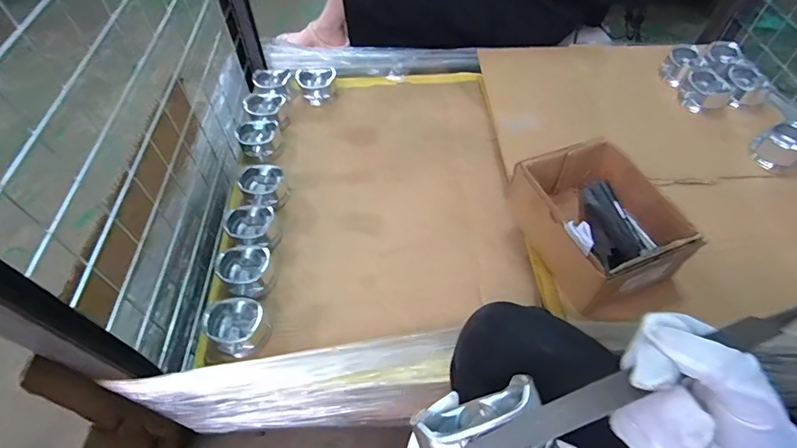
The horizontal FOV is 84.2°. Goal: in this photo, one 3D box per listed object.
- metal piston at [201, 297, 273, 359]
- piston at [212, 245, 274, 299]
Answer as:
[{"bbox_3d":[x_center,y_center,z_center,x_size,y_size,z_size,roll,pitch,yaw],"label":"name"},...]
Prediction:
[{"bbox_3d":[-0.217,0.140,0.604,0.072,0.042,0.084,-37,62,-23],"label":"metal piston"},{"bbox_3d":[-0.225,0.071,0.650,0.078,0.043,0.071,0,55,0],"label":"piston"}]

